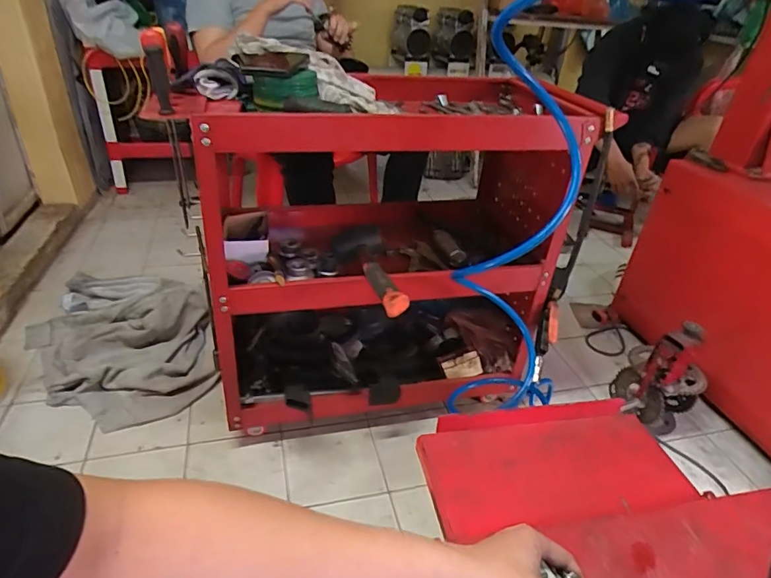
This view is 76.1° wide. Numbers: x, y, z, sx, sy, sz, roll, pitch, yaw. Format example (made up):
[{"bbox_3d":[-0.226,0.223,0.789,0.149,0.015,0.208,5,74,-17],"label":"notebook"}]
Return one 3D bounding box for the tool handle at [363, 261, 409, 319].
[{"bbox_3d":[-0.001,-0.006,0.852,0.043,0.035,0.157,-7,35,-18],"label":"tool handle"}]

